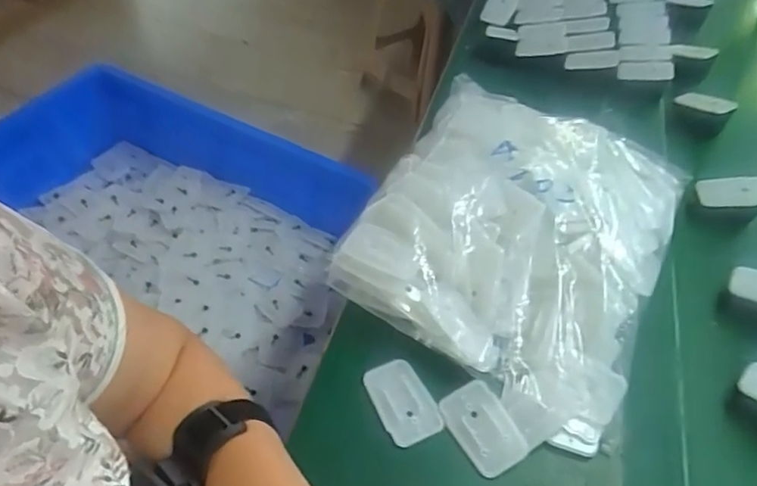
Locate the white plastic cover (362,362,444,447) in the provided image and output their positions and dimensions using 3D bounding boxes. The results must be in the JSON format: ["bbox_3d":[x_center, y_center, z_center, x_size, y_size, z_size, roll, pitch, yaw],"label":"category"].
[{"bbox_3d":[0.020,0.130,0.470,0.046,0.008,0.071,-19,55,-20],"label":"white plastic cover"}]

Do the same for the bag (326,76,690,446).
[{"bbox_3d":[0.131,-0.010,0.547,0.263,0.083,0.321,25,53,14],"label":"bag"}]

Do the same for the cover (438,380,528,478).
[{"bbox_3d":[0.083,0.146,0.454,0.044,0.004,0.070,-30,60,-9],"label":"cover"}]

